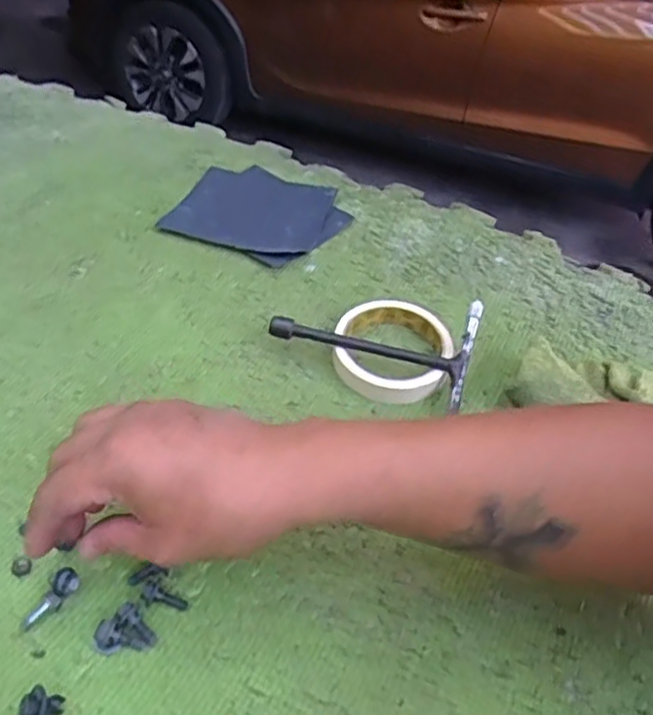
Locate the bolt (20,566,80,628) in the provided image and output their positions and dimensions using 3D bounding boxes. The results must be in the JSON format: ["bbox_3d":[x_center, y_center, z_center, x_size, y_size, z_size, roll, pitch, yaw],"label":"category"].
[{"bbox_3d":[-0.150,0.133,0.379,0.015,0.011,0.036,22,45,17],"label":"bolt"}]

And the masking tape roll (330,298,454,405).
[{"bbox_3d":[0.052,-0.006,0.535,0.089,0.021,0.090,3,42,-3],"label":"masking tape roll"}]

